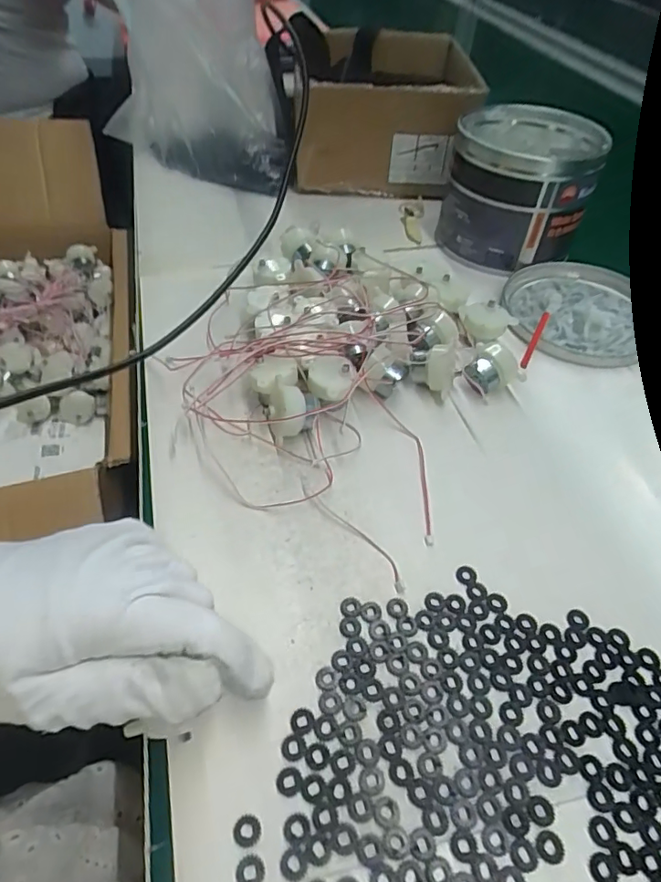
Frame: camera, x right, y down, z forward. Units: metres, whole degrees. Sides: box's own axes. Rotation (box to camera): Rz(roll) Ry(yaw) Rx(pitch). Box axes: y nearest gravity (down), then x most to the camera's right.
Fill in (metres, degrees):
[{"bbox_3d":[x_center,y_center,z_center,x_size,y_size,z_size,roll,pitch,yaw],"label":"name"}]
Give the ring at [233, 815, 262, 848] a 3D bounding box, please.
[{"bbox_3d":[-0.032,0.151,0.209,0.010,0.004,0.011,1,48,-1],"label":"ring"}]

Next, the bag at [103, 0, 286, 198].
[{"bbox_3d":[-0.156,-0.421,0.587,0.152,0.210,0.271,-22,53,-22],"label":"bag"}]

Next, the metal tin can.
[{"bbox_3d":[0.170,-0.229,0.492,0.122,0.103,0.118,1,48,-1],"label":"metal tin can"}]

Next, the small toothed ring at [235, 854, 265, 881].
[{"bbox_3d":[-0.030,0.161,0.200,0.011,0.004,0.011,1,48,-1],"label":"small toothed ring"}]

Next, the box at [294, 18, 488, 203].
[{"bbox_3d":[0.057,-0.373,0.614,0.186,0.106,0.208,2,48,-2],"label":"box"}]

